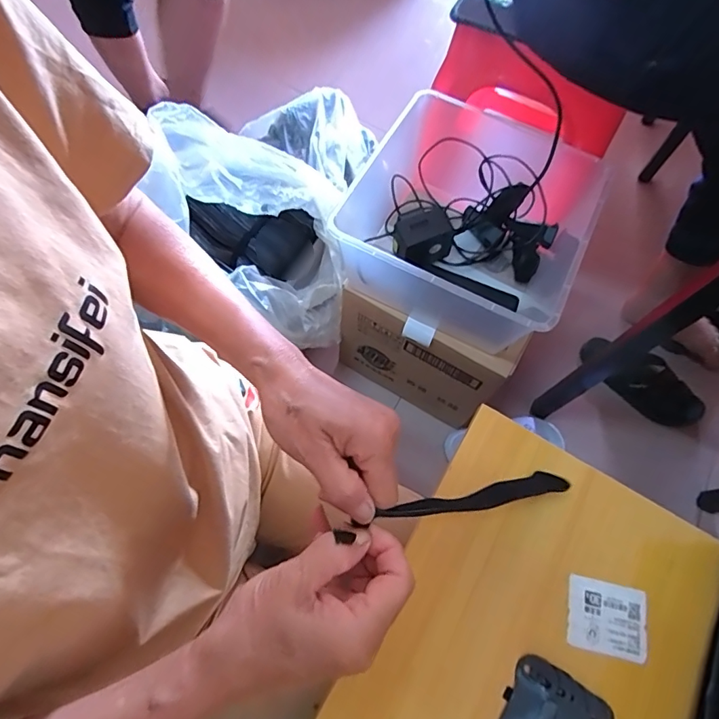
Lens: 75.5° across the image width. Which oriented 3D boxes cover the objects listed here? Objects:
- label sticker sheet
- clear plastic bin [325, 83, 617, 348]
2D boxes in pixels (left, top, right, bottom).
[{"bbox_3d":[0.186,0.194,0.349,0.060,0.004,0.049,13,68,0],"label":"label sticker sheet"},{"bbox_3d":[0.136,-0.193,0.669,0.350,0.161,0.316,24,67,8],"label":"clear plastic bin"}]

